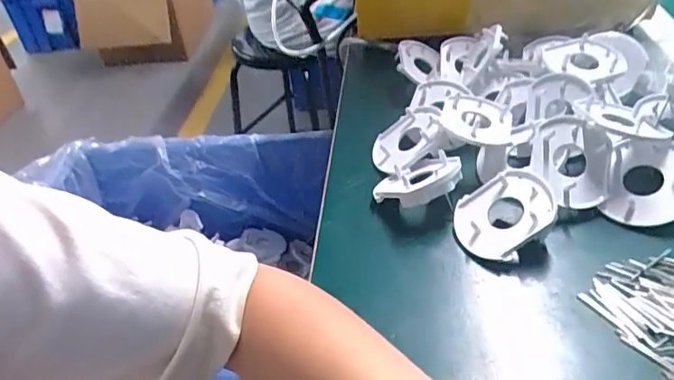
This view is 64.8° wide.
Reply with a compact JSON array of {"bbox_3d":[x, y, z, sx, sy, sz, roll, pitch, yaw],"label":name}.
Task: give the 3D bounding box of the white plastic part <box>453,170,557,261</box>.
[{"bbox_3d":[0.116,0.017,0.373,0.068,0.014,0.055,-34,44,13],"label":"white plastic part"}]

